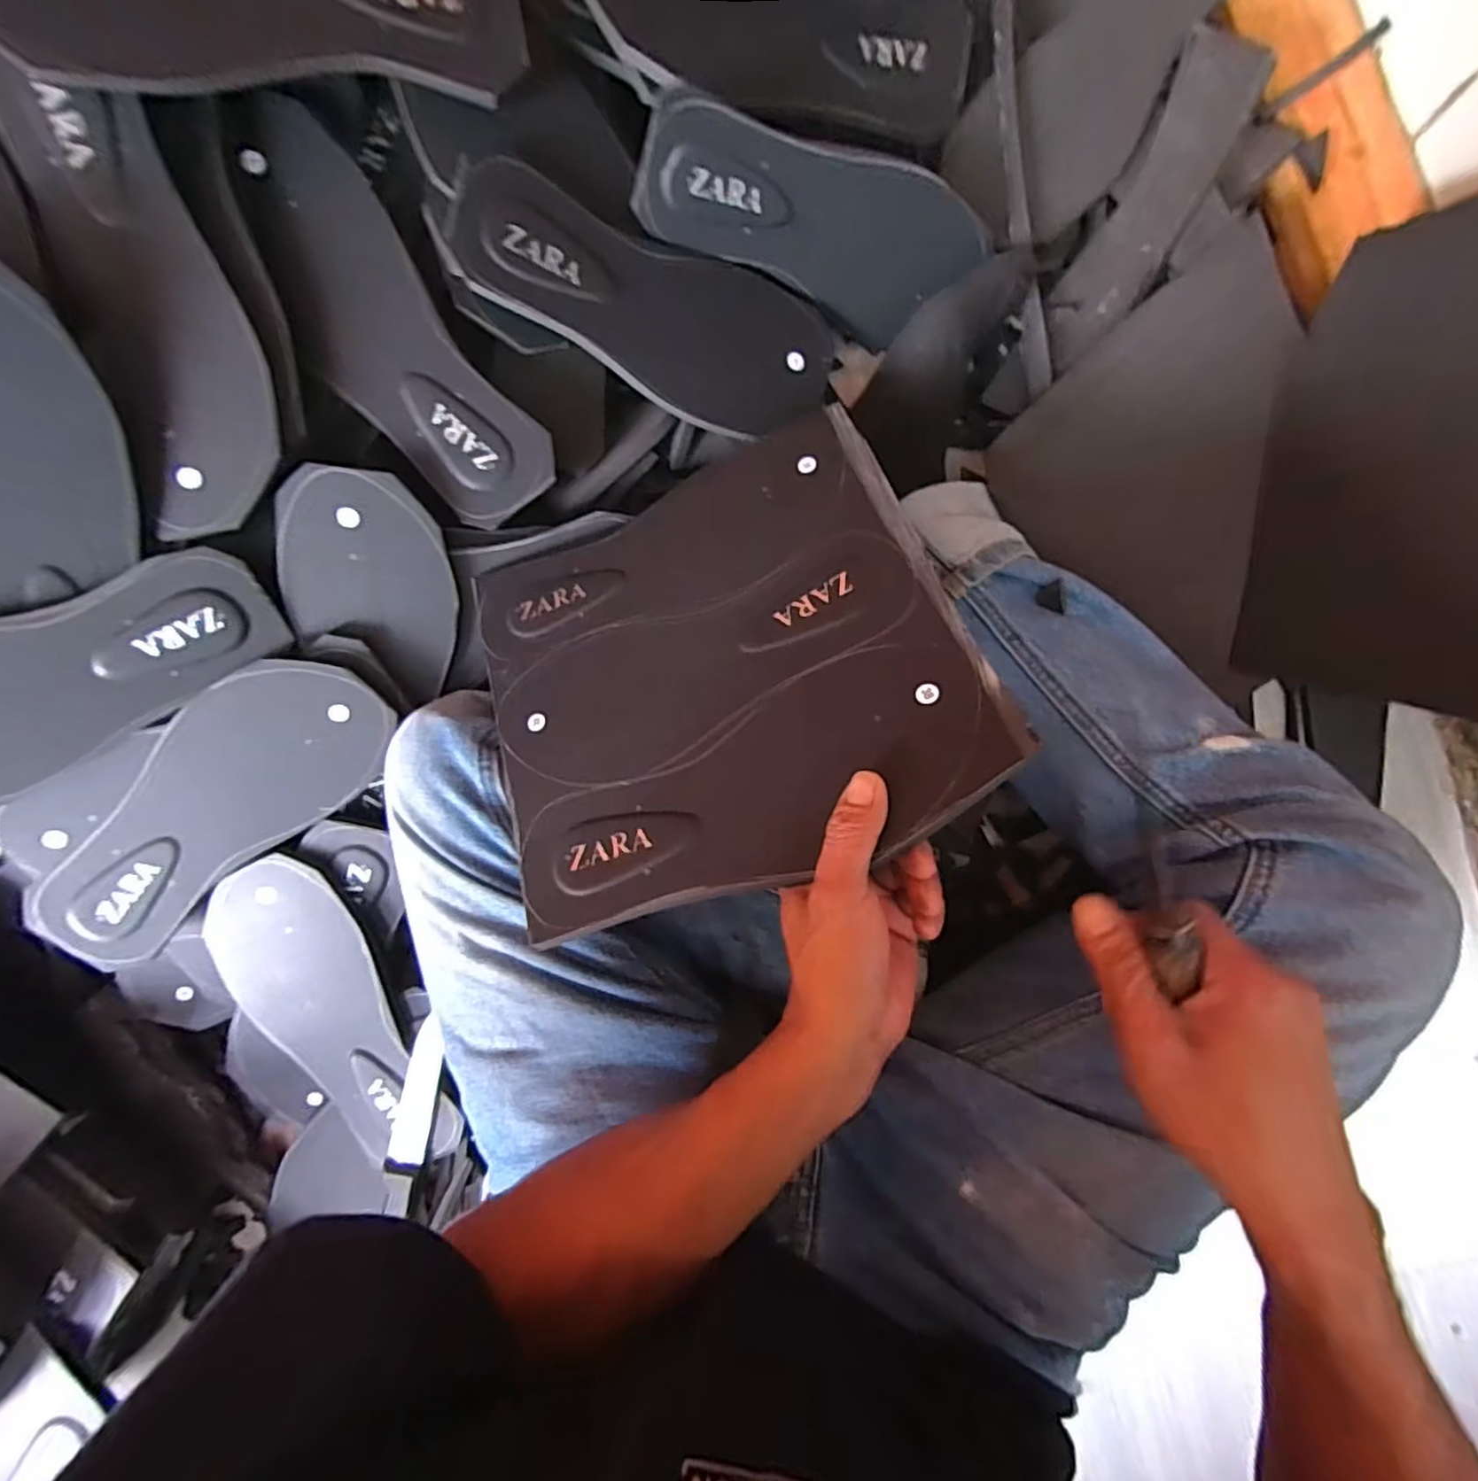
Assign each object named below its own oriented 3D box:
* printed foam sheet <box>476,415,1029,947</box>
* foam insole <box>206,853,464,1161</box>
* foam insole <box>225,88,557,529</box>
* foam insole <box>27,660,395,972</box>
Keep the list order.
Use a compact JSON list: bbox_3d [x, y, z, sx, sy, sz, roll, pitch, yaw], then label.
[{"bbox_3d":[-0.019,-0.046,0.368,0.257,0.012,0.257,-23,62,9],"label":"printed foam sheet"},{"bbox_3d":[-0.291,0.199,0.471,0.098,0.014,0.244,-21,102,3],"label":"foam insole"},{"bbox_3d":[-0.216,-0.248,0.405,0.086,0.015,0.241,-33,105,2],"label":"foam insole"},{"bbox_3d":[-0.345,0.043,0.427,0.252,0.011,0.098,-39,111,-1],"label":"foam insole"}]

